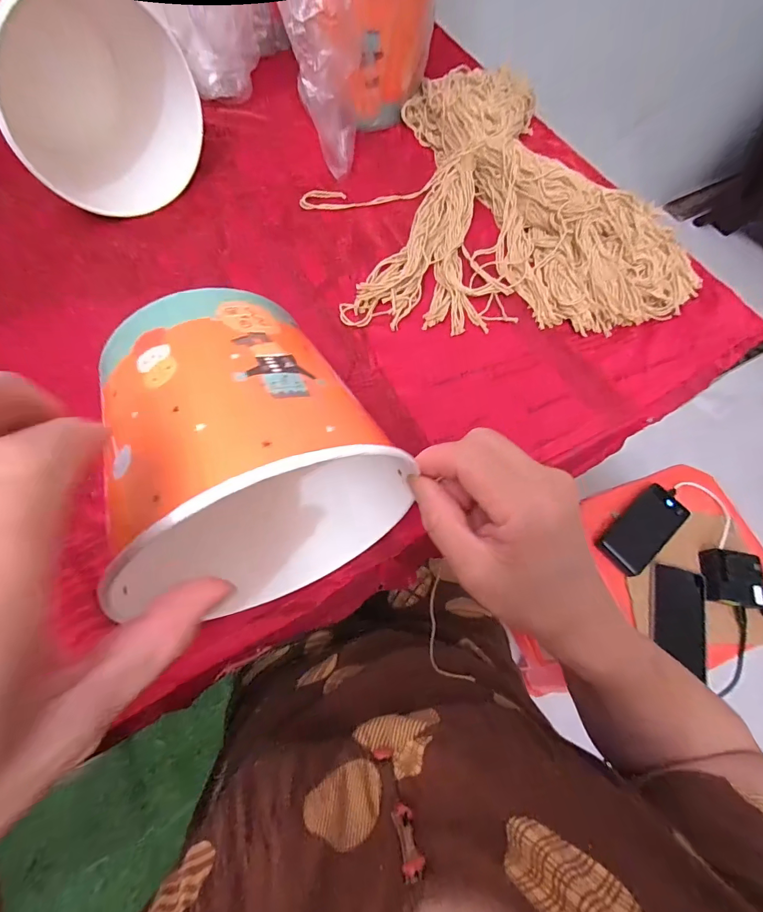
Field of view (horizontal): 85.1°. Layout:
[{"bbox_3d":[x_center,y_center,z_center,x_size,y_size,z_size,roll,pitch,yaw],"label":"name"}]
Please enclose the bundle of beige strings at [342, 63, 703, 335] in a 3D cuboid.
[{"bbox_3d":[0.138,-0.290,0.446,0.332,0.044,0.356,-1,67,-4],"label":"bundle of beige strings"}]

